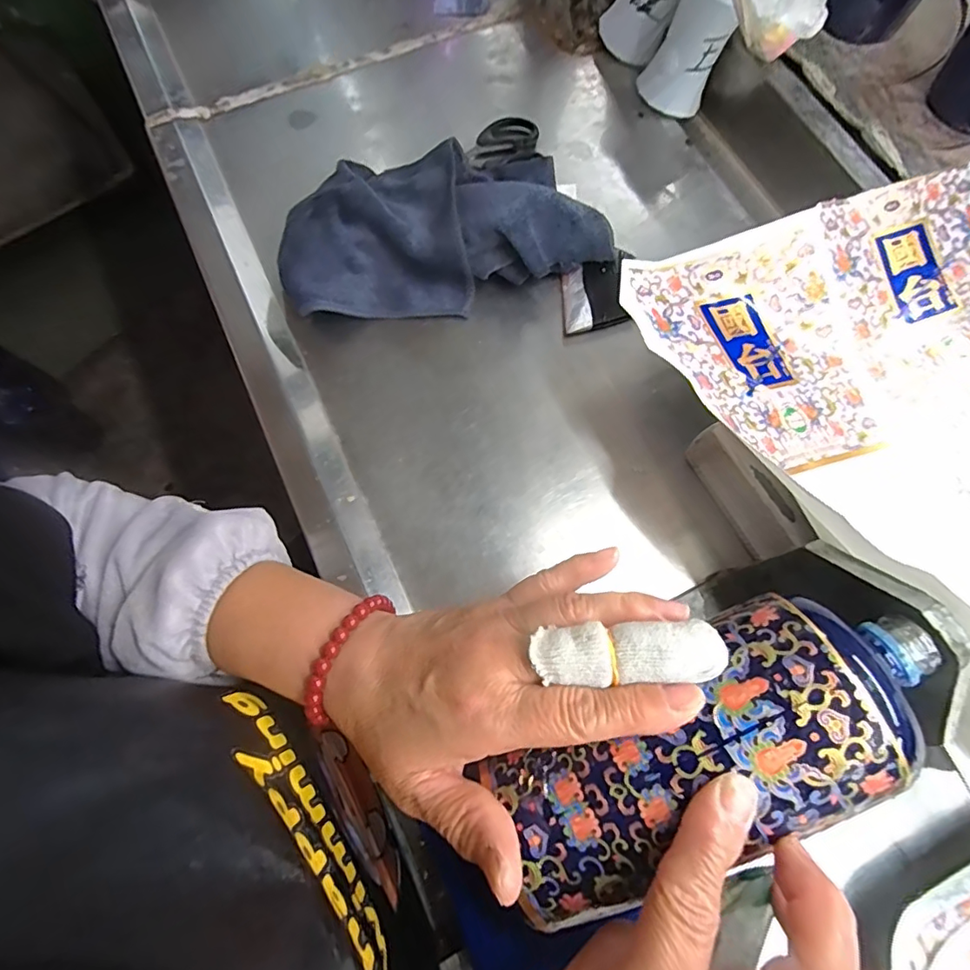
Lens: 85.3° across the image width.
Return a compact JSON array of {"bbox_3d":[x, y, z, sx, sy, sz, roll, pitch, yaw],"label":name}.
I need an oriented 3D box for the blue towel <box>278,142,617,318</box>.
[{"bbox_3d":[-0.028,-0.194,0.392,0.242,0.063,0.123,-3,71,-1],"label":"blue towel"}]

